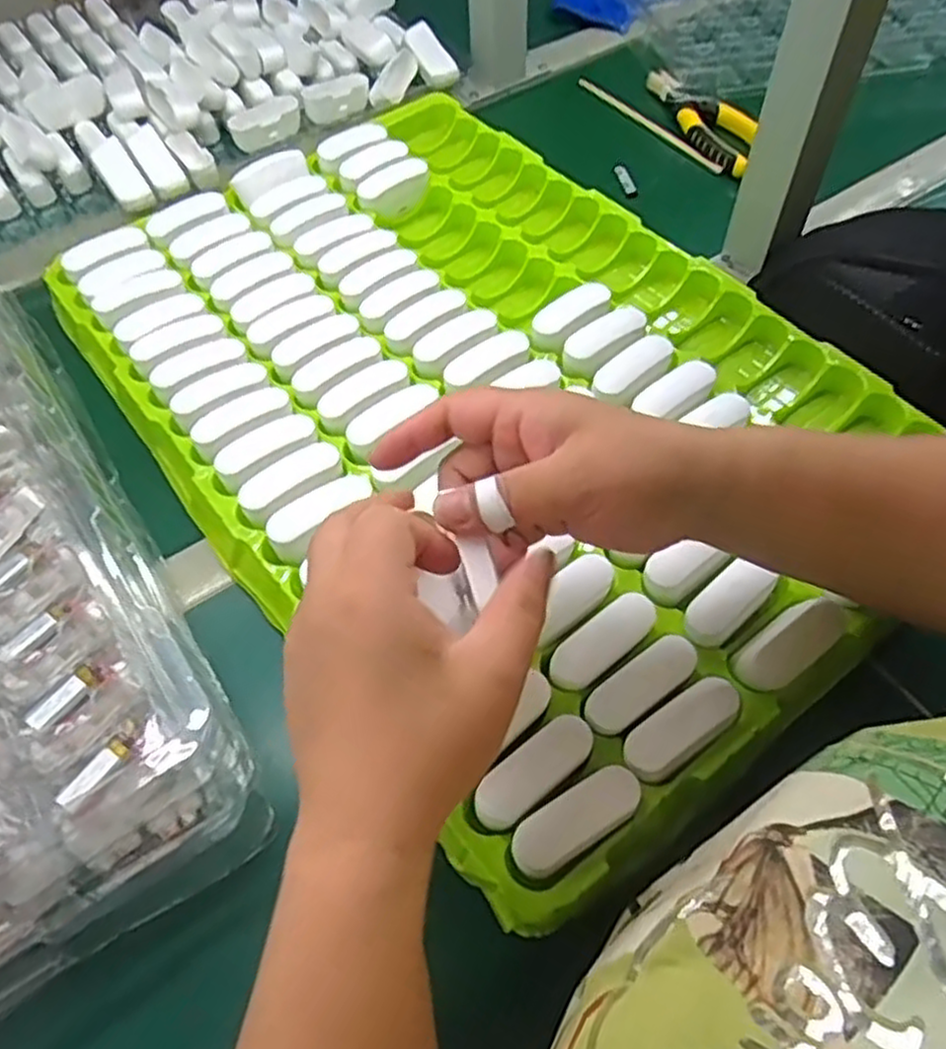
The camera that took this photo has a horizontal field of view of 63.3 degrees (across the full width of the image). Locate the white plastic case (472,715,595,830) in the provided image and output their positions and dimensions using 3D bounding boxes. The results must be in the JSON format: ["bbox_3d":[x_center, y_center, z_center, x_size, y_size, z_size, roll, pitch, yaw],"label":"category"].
[{"bbox_3d":[0.030,0.119,0.371,0.066,0.014,0.022,-33,62,-20],"label":"white plastic case"}]

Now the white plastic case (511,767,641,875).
[{"bbox_3d":[0.048,0.137,0.356,0.065,0.015,0.025,-28,61,-17],"label":"white plastic case"}]

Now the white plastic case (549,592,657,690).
[{"bbox_3d":[0.069,0.062,0.409,0.065,0.019,0.022,-33,62,-19],"label":"white plastic case"}]

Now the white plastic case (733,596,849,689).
[{"bbox_3d":[0.169,0.062,0.408,0.066,0.015,0.029,-33,62,-19],"label":"white plastic case"}]

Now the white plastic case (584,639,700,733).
[{"bbox_3d":[0.089,0.082,0.399,0.063,0.016,0.022,-31,62,-18],"label":"white plastic case"}]

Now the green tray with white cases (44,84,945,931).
[{"bbox_3d":[-0.004,-0.105,0.527,0.402,0.042,0.585,-35,63,-20],"label":"green tray with white cases"}]

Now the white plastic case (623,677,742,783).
[{"bbox_3d":[0.101,0.098,0.372,0.062,0.011,0.025,-31,62,-18],"label":"white plastic case"}]

